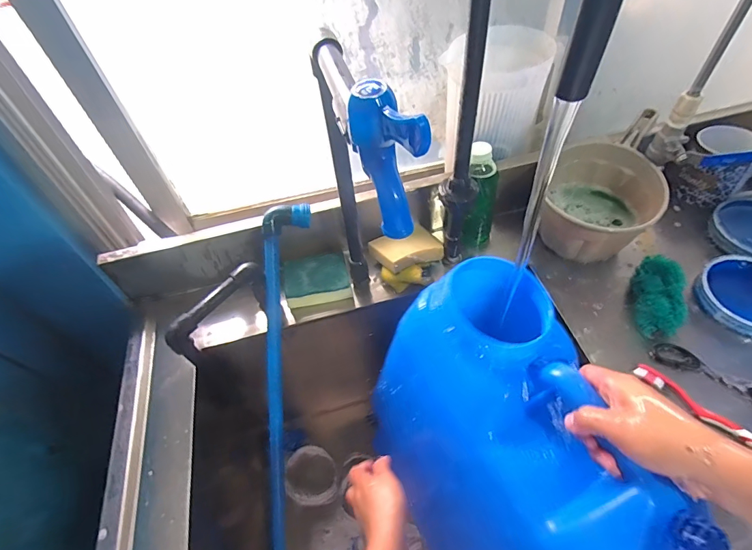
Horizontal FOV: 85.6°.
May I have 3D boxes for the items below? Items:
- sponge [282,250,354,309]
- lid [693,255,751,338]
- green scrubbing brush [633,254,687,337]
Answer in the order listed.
[{"bbox_3d":[-0.091,0.005,0.622,0.095,0.027,0.079,-14,51,-5],"label":"sponge"},{"bbox_3d":[0.497,0.025,0.537,0.118,0.020,0.117,-3,50,4],"label":"lid"},{"bbox_3d":[0.378,0.031,0.541,0.060,0.038,0.115,13,53,16],"label":"green scrubbing brush"}]

